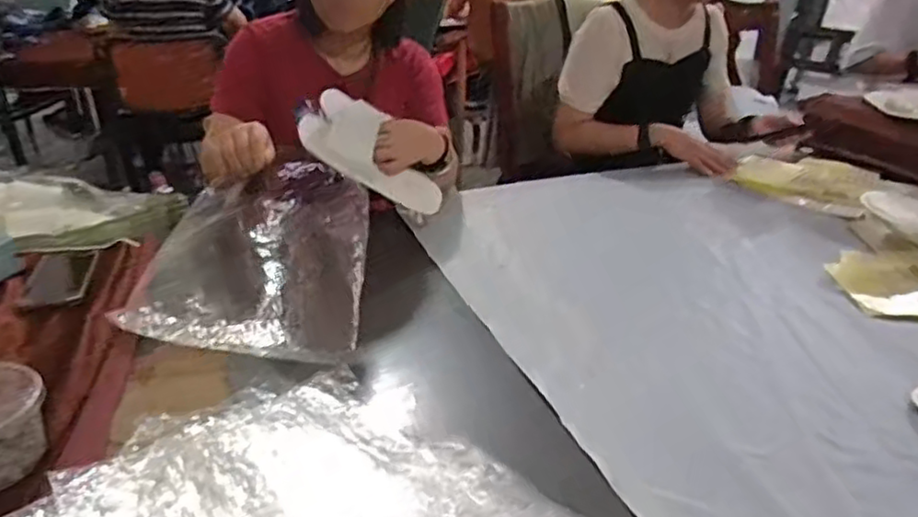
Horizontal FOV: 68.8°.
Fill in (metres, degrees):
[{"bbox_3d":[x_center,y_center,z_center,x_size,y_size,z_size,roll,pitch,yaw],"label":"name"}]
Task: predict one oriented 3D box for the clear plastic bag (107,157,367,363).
[{"bbox_3d":[-0.260,-0.017,0.898,0.275,0.143,0.308,3,27,5],"label":"clear plastic bag"}]

